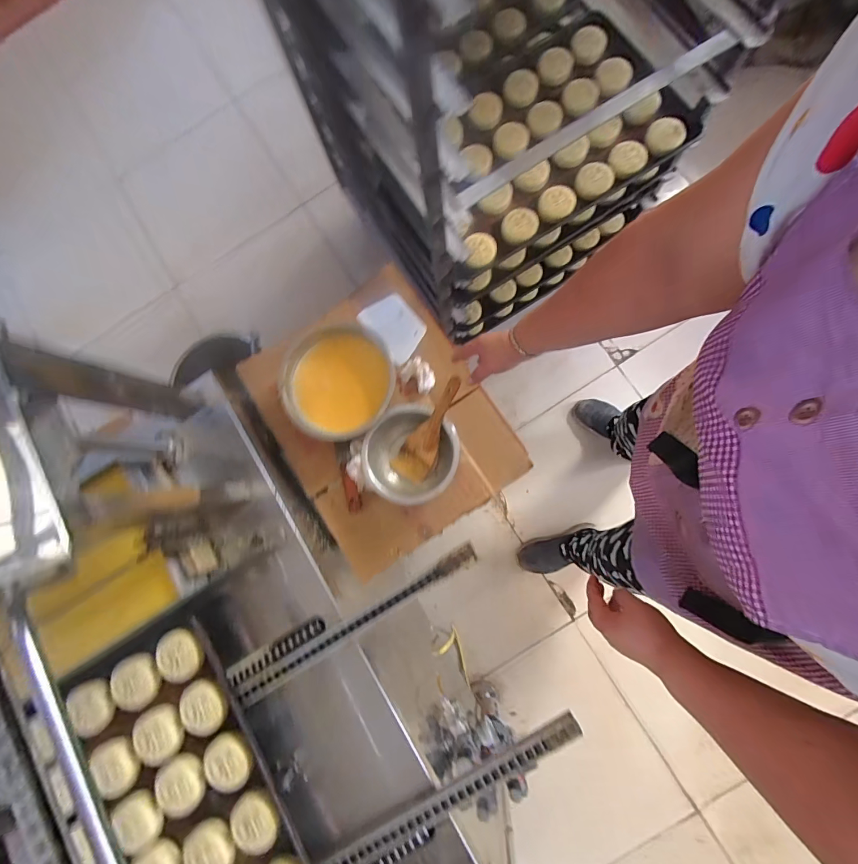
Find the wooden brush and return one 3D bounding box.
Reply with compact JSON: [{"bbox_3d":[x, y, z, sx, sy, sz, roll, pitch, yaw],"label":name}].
[{"bbox_3d":[0.002,-0.006,0.740,0.072,0.022,0.215,29,102,7],"label":"wooden brush"}]

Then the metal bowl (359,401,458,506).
[{"bbox_3d":[-0.035,0.045,0.747,0.176,0.068,0.186,-1,83,6],"label":"metal bowl"}]

